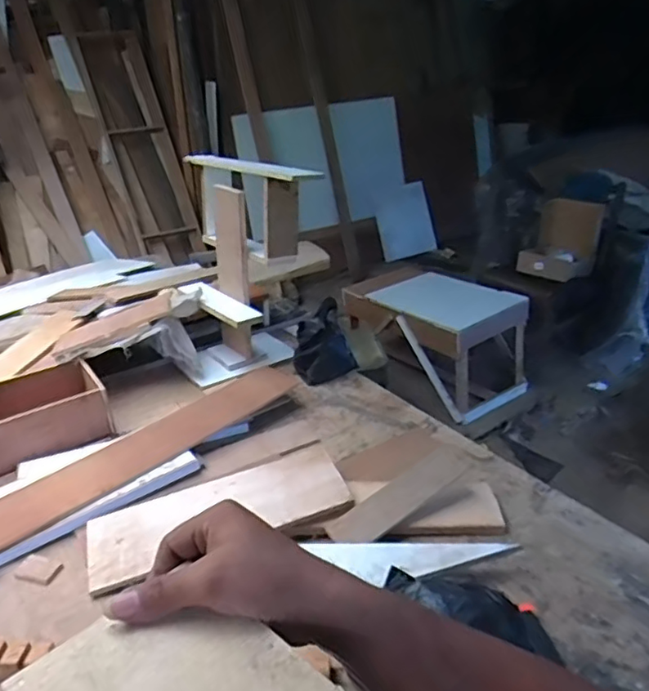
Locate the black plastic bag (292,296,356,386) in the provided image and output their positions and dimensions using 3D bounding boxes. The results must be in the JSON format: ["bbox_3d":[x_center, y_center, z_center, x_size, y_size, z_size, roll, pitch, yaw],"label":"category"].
[{"bbox_3d":[-0.008,-0.008,1.537,0.138,0.175,0.097,-15,26,-21],"label":"black plastic bag"}]

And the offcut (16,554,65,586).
[{"bbox_3d":[-0.483,0.380,0.990,0.071,0.010,0.047,6,28,15],"label":"offcut"}]

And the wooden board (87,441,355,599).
[{"bbox_3d":[-0.190,0.298,1.063,0.455,0.021,0.177,-15,27,-15],"label":"wooden board"}]

